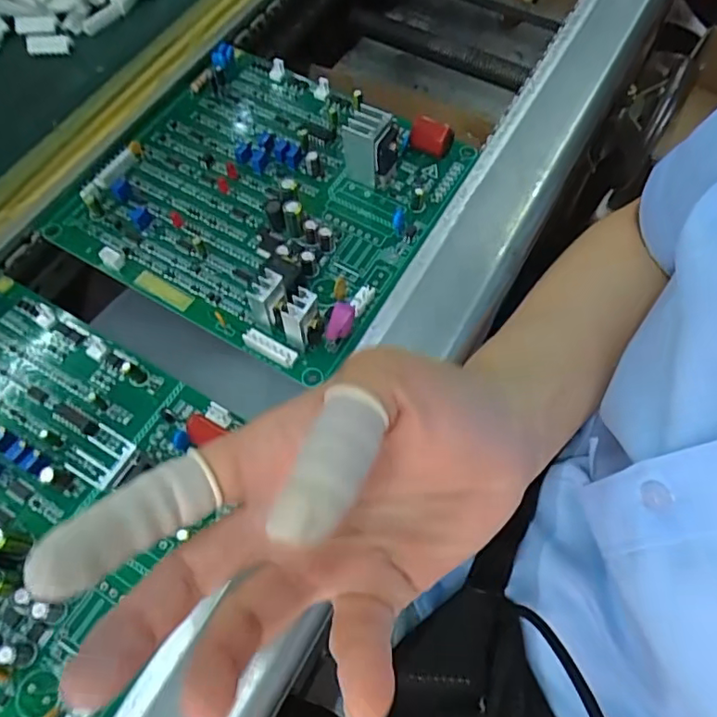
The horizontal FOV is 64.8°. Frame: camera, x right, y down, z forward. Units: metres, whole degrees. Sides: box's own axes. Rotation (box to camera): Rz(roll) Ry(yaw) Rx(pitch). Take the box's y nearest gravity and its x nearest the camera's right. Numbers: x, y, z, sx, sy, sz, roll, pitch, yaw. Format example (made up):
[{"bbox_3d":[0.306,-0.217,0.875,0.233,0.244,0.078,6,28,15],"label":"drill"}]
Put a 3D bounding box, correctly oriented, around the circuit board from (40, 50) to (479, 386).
[{"bbox_3d":[-0.051,-0.099,0.311,0.180,0.027,0.175,26,66,13],"label":"circuit board"}]

